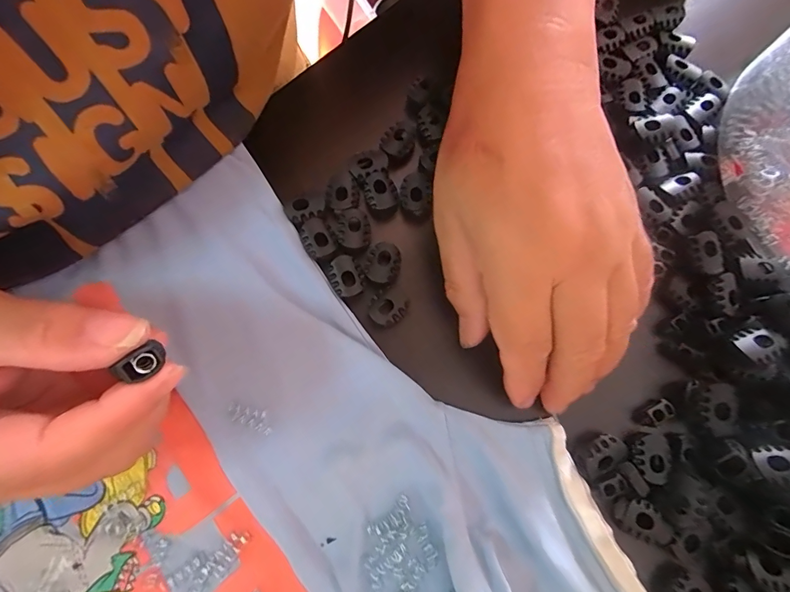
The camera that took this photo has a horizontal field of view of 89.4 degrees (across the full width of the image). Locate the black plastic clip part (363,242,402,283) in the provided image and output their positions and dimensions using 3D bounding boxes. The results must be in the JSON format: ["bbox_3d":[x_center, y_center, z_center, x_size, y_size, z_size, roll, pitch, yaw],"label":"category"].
[{"bbox_3d":[-0.006,-0.017,0.204,0.018,0.005,0.021,14,74,3],"label":"black plastic clip part"}]

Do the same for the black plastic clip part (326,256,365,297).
[{"bbox_3d":[-0.025,-0.011,0.203,0.017,0.005,0.021,-21,78,-4],"label":"black plastic clip part"}]

